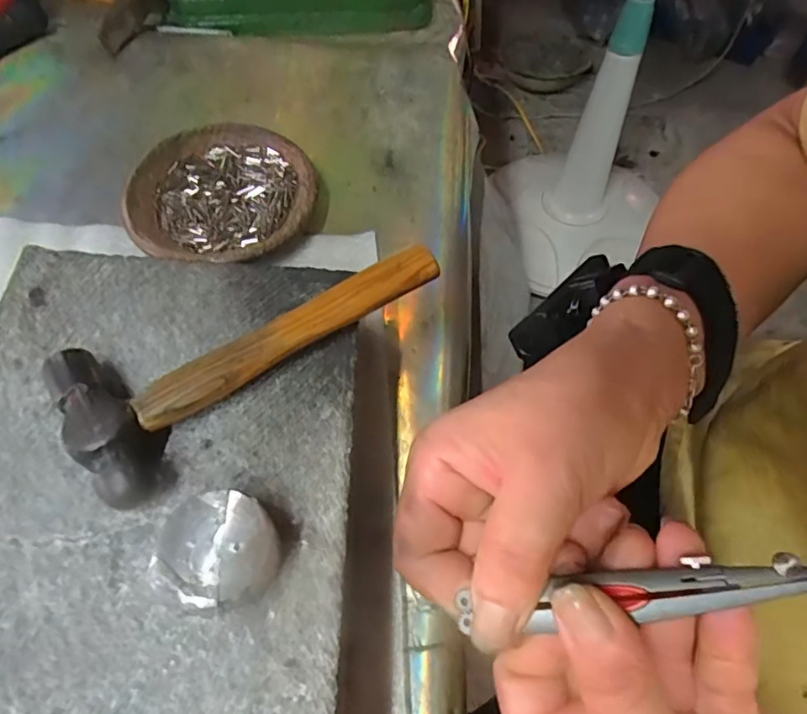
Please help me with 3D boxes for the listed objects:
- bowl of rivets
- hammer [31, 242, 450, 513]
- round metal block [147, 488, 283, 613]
[{"bbox_3d":[-0.109,-0.099,0.332,0.108,0.020,0.110,0,61,-2],"label":"bowl of rivets"},{"bbox_3d":[-0.061,-0.013,0.217,0.062,0.022,0.150,42,68,19],"label":"hammer"},{"bbox_3d":[-0.058,0.063,0.175,0.036,0.021,0.034,1,61,-1],"label":"round metal block"}]

